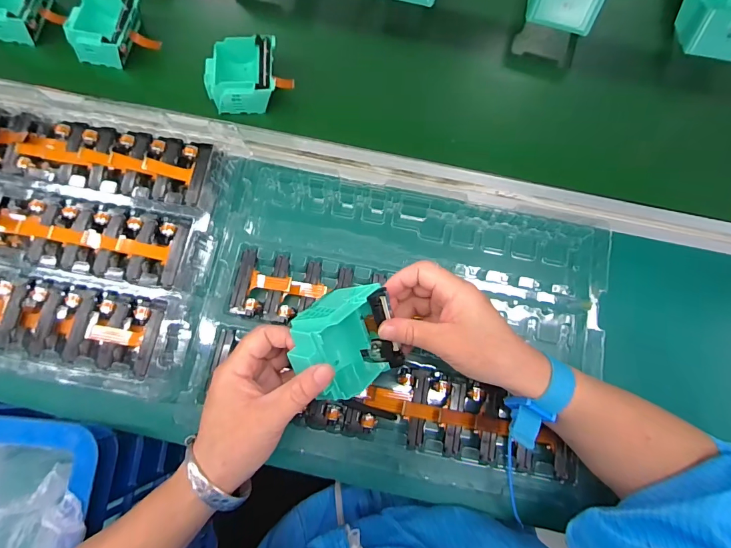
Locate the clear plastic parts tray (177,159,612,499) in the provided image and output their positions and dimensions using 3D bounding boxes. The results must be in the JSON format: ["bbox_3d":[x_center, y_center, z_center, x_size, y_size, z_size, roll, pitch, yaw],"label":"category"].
[{"bbox_3d":[0.040,0.045,0.386,0.387,0.032,0.270,11,77,2],"label":"clear plastic parts tray"}]

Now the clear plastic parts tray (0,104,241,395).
[{"bbox_3d":[-0.340,-0.040,0.372,0.381,0.024,0.250,9,77,2],"label":"clear plastic parts tray"}]

